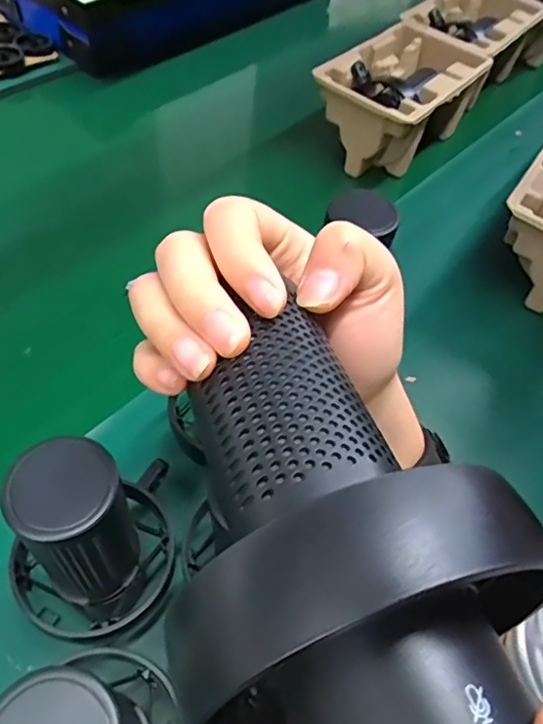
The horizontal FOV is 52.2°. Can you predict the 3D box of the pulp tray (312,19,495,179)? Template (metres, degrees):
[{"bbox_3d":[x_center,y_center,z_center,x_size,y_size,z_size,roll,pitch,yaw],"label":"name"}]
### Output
[{"bbox_3d":[0.172,-0.346,0.742,0.149,0.111,0.251,37,59,20],"label":"pulp tray"}]

